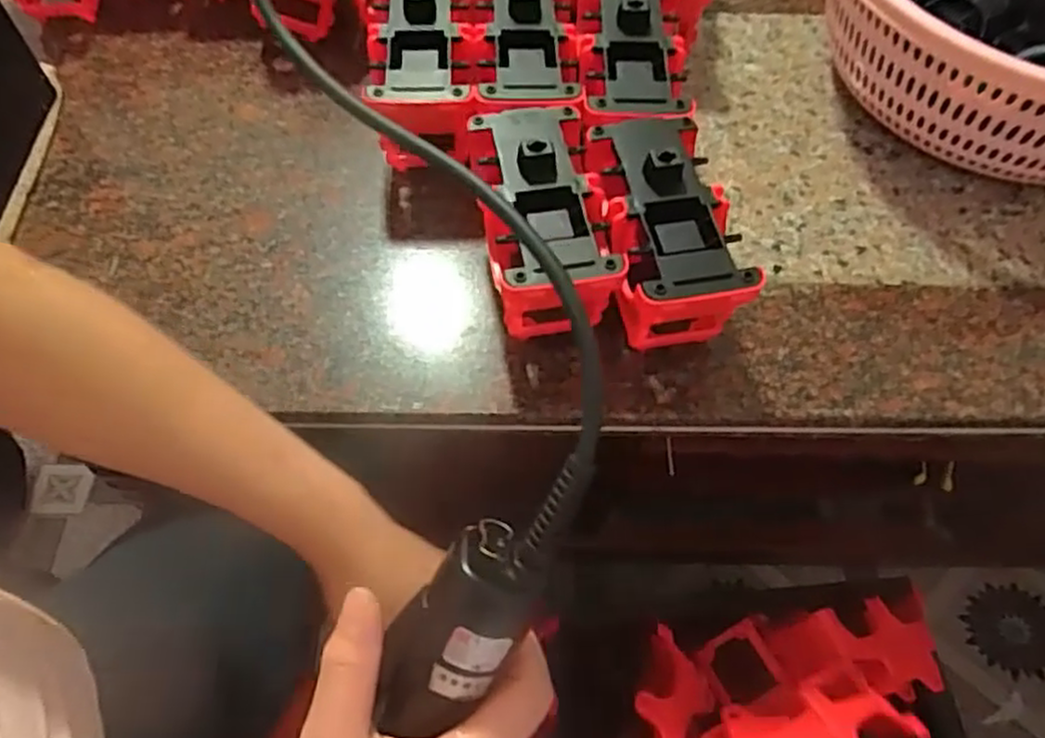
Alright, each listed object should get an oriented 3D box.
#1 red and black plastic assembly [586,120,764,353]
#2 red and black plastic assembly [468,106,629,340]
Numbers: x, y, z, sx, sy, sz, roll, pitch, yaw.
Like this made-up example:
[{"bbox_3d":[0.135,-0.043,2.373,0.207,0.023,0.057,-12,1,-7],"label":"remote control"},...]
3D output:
[{"bbox_3d":[0.091,-0.087,0.506,0.086,0.104,0.154,-8,59,-6],"label":"red and black plastic assembly"},{"bbox_3d":[0.013,-0.095,0.505,0.082,0.105,0.157,-5,58,-5],"label":"red and black plastic assembly"}]

